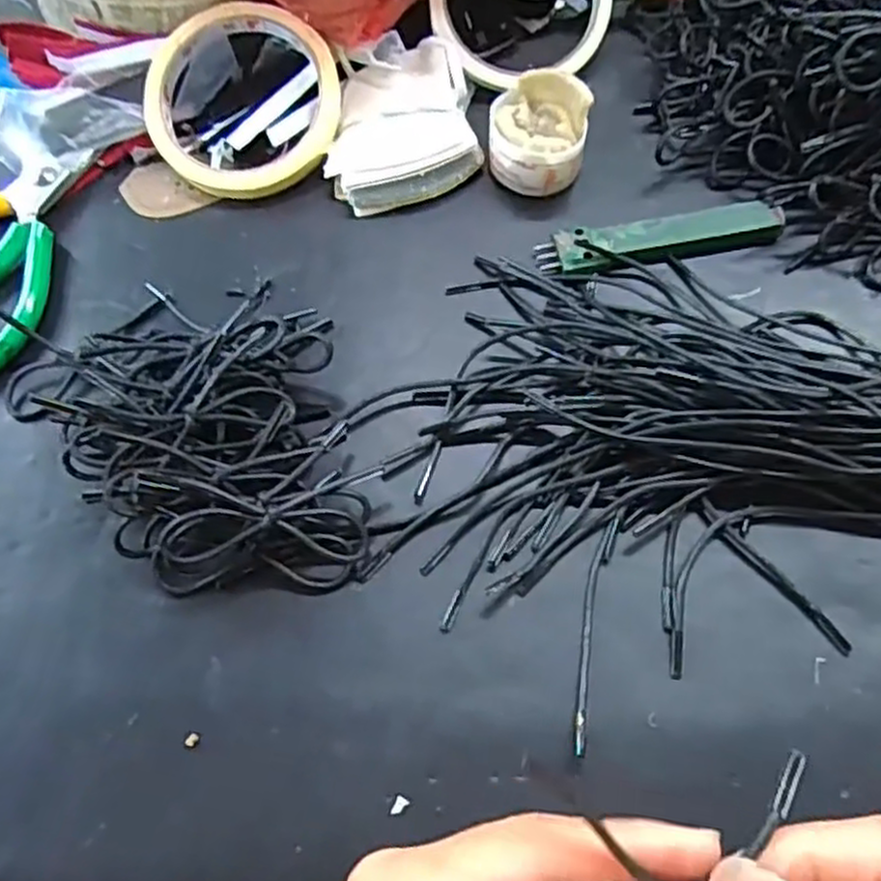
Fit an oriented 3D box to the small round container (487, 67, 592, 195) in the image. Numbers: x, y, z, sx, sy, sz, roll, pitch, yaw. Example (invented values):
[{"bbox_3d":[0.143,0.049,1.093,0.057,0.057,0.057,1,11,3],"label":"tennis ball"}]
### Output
[{"bbox_3d":[0.045,-0.144,0.351,0.043,0.043,0.048,3,64,4],"label":"small round container"}]

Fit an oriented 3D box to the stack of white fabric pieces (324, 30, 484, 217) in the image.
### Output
[{"bbox_3d":[-0.021,-0.153,0.368,0.071,0.027,0.082,-12,64,-3],"label":"stack of white fabric pieces"}]

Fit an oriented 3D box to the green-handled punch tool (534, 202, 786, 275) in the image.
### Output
[{"bbox_3d":[0.098,-0.091,0.340,0.106,0.012,0.021,-10,64,-2],"label":"green-handled punch tool"}]

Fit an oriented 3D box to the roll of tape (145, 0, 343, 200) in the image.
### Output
[{"bbox_3d":[-0.094,-0.164,0.364,0.092,0.013,0.092,0,89,1],"label":"roll of tape"}]

